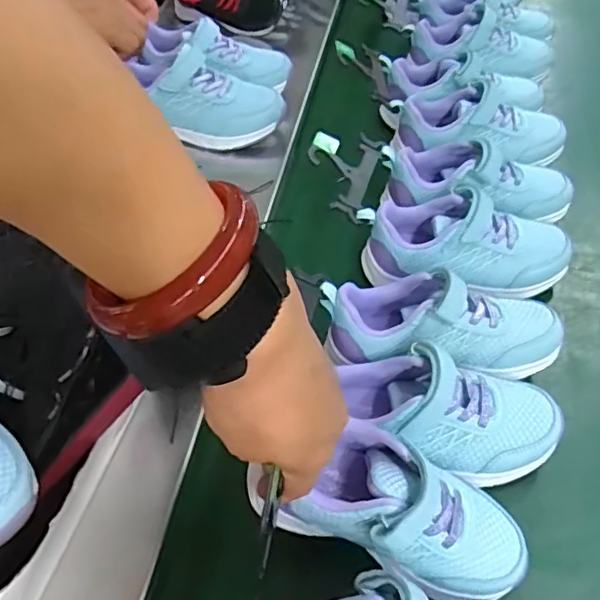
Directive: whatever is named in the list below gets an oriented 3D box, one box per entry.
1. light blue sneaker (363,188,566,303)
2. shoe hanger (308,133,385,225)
[{"bbox_3d":[0.144,-0.048,0.518,0.174,0.067,0.068,1,50,7],"label":"light blue sneaker"},{"bbox_3d":[0.036,-0.115,0.529,0.061,0.010,0.094,23,57,-6],"label":"shoe hanger"}]

